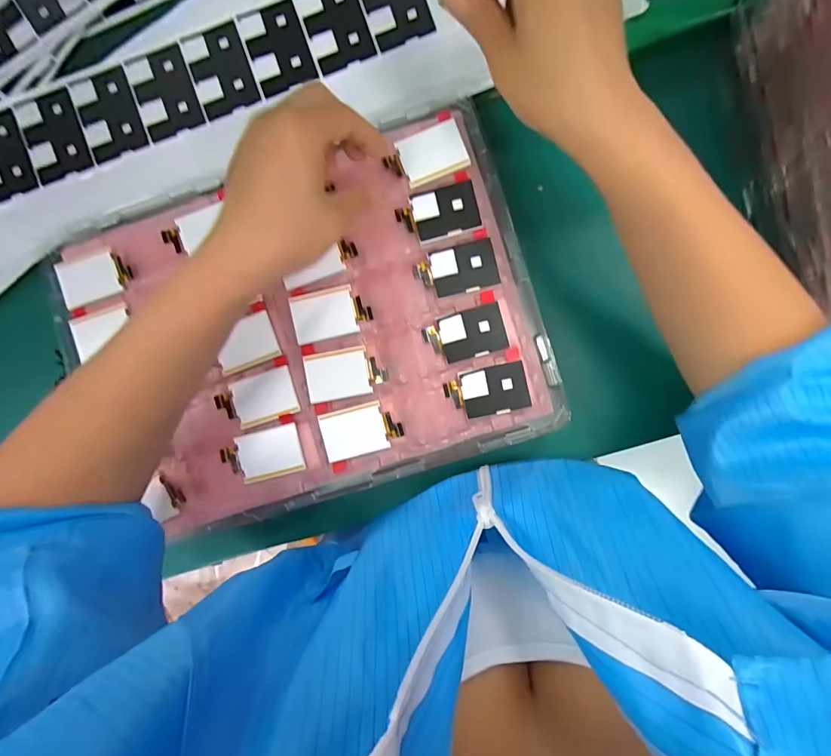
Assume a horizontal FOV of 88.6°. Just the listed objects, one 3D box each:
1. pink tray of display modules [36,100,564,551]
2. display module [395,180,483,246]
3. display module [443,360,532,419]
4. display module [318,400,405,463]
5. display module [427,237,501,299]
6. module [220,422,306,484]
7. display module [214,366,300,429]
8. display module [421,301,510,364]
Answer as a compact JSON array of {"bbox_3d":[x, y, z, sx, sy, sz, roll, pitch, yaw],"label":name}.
[{"bbox_3d":[-0.080,-0.033,0.307,0.328,0.019,0.237,-16,87,0],"label":"pink tray of display modules"},{"bbox_3d":[0.017,-0.118,0.307,0.056,0.008,0.035,-16,89,2],"label":"display module"},{"bbox_3d":[0.051,0.010,0.304,0.057,0.005,0.034,-12,89,2],"label":"display module"},{"bbox_3d":[-0.040,0.038,0.309,0.057,0.008,0.035,-14,89,2],"label":"display module"},{"bbox_3d":[0.035,-0.079,0.307,0.045,0.008,0.035,-15,89,2],"label":"display module"},{"bbox_3d":[-0.111,0.056,0.311,0.055,0.005,0.035,-15,89,2],"label":"module"},{"bbox_3d":[-0.116,0.016,0.311,0.055,0.004,0.034,-19,89,2],"label":"display module"},{"bbox_3d":[0.036,-0.030,0.305,0.056,0.005,0.034,-16,89,2],"label":"display module"}]

